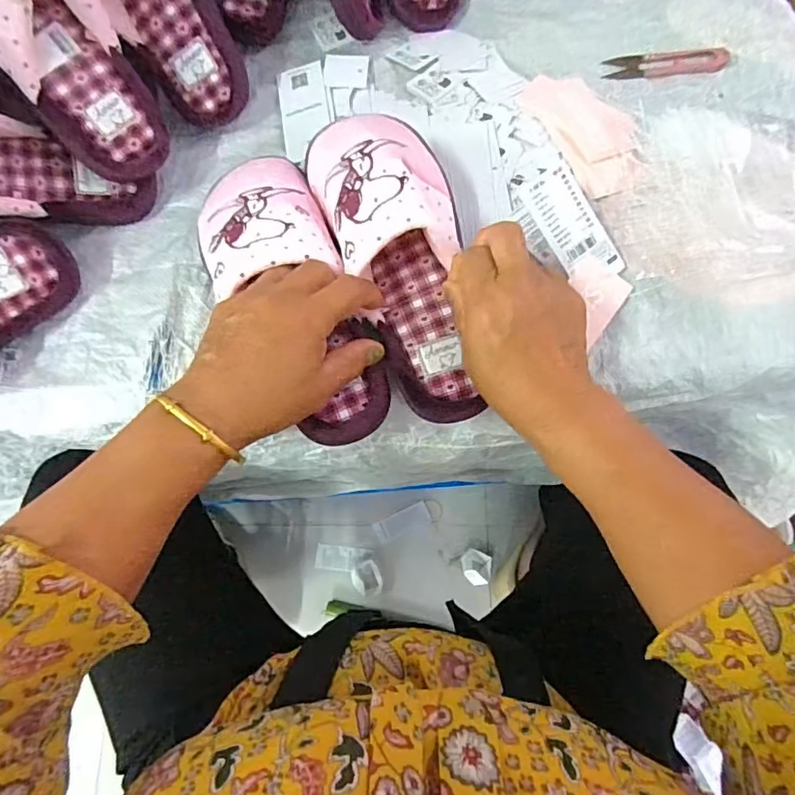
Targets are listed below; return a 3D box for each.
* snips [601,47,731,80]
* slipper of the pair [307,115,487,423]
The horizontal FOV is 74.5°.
[{"bbox_3d":[0.241,-0.301,0.467,0.100,0.017,0.021,1,74,2],"label":"snips"},{"bbox_3d":[0.008,-0.096,0.369,0.091,0.070,0.228,-17,90,-3],"label":"slipper of the pair"}]

